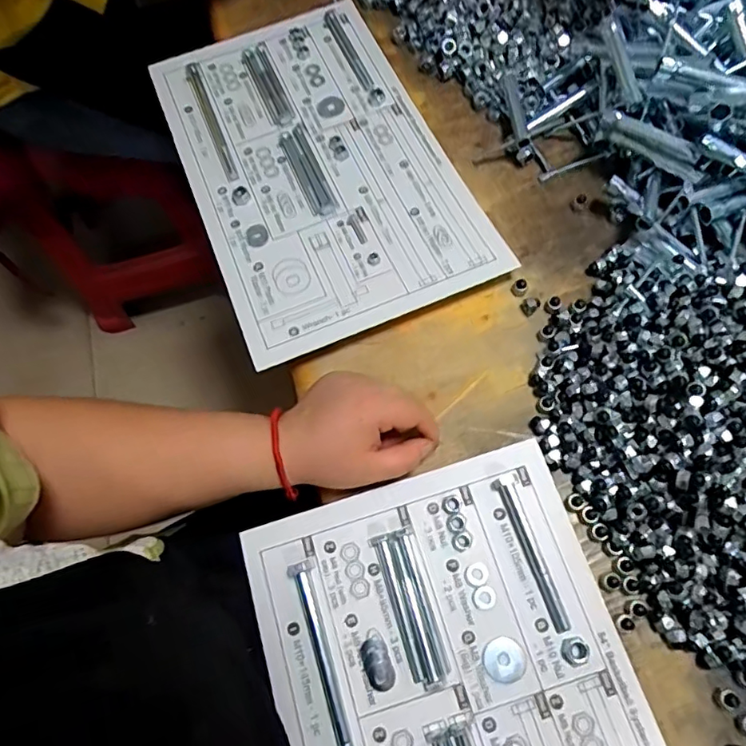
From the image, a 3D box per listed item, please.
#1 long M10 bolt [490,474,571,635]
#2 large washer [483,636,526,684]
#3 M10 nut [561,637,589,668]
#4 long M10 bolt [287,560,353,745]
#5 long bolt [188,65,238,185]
[{"bbox_3d":[0.118,0.130,0.399,0.016,0.012,0.112,-20,69,-6],"label":"long M10 bolt"},{"bbox_3d":[0.092,0.199,0.376,0.028,0.004,0.028,-1,69,2],"label":"large washer"},{"bbox_3d":[0.138,0.189,0.369,0.018,0.010,0.017,-1,69,2],"label":"M10 nut"},{"bbox_3d":[-0.031,0.208,0.376,0.014,0.011,0.151,-19,69,-5],"label":"long M10 bolt"},{"bbox_3d":[-0.166,-0.258,0.548,0.013,0.012,0.155,-21,69,-6],"label":"long bolt"}]

